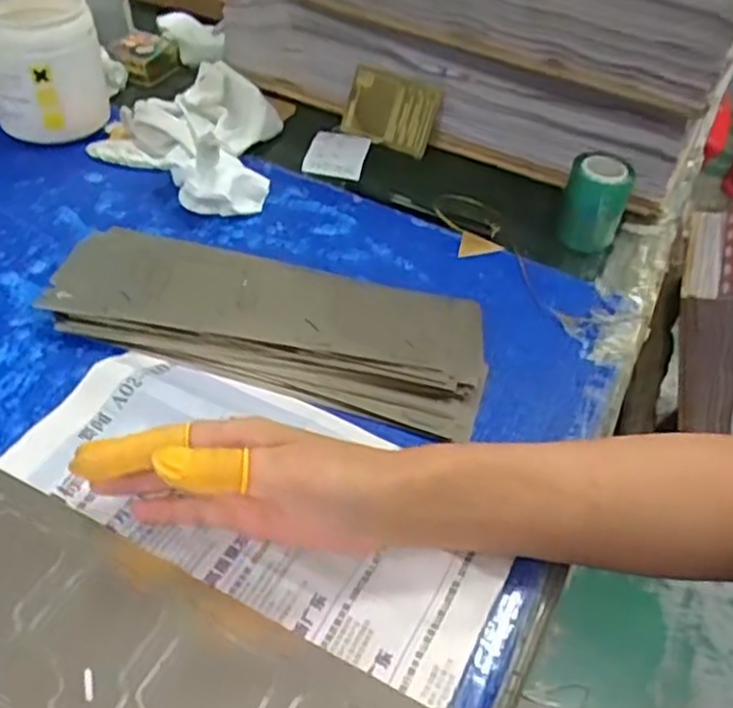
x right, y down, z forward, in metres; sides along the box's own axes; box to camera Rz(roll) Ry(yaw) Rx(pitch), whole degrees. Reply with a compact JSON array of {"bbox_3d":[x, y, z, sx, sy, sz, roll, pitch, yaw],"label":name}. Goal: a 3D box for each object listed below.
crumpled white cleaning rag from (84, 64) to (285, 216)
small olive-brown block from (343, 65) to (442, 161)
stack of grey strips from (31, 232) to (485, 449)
[{"bbox_3d":[-0.134,-0.191,0.634,0.165,0.047,0.149,29,50,21],"label":"crumpled white cleaning rag"},{"bbox_3d":[0.021,-0.229,0.690,0.092,0.067,0.012,27,39,17],"label":"small olive-brown block"},{"bbox_3d":[-0.063,-0.029,0.497,0.287,0.021,0.113,12,46,6],"label":"stack of grey strips"}]

